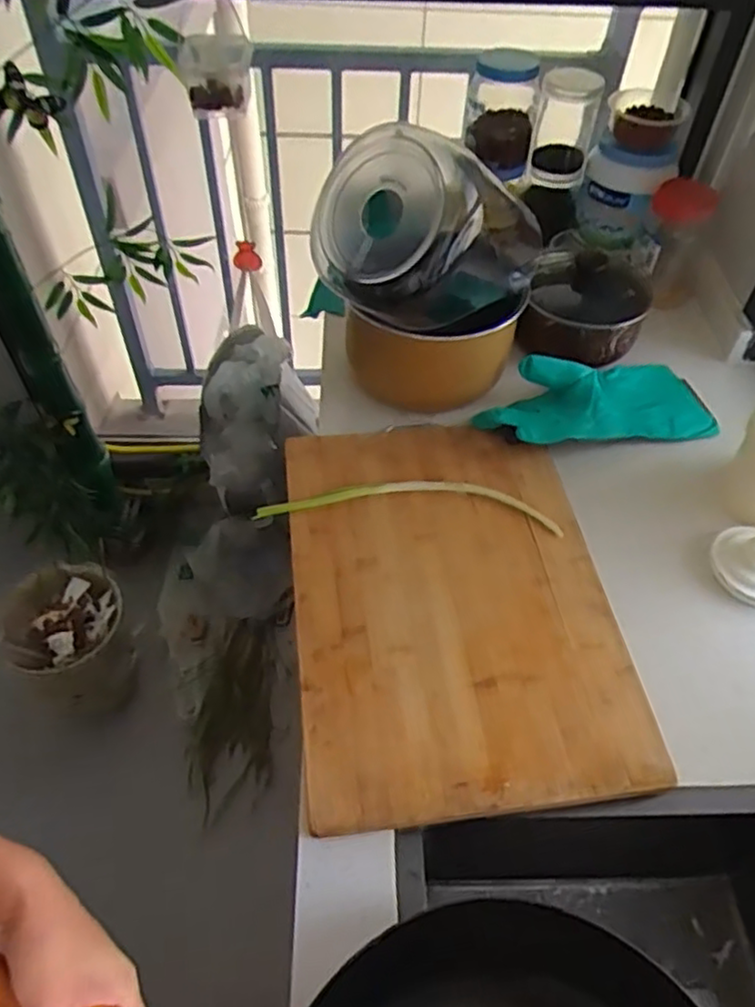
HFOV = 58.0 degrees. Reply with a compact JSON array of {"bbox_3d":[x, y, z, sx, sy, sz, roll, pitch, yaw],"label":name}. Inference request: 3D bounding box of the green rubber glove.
[{"bbox_3d":[0.273,-0.134,0.848,0.305,0.043,0.122,-8,52,-7],"label":"green rubber glove"}]

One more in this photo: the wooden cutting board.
[{"bbox_3d":[0.072,0.086,0.691,0.303,0.021,0.423,-4,52,-8],"label":"wooden cutting board"}]

